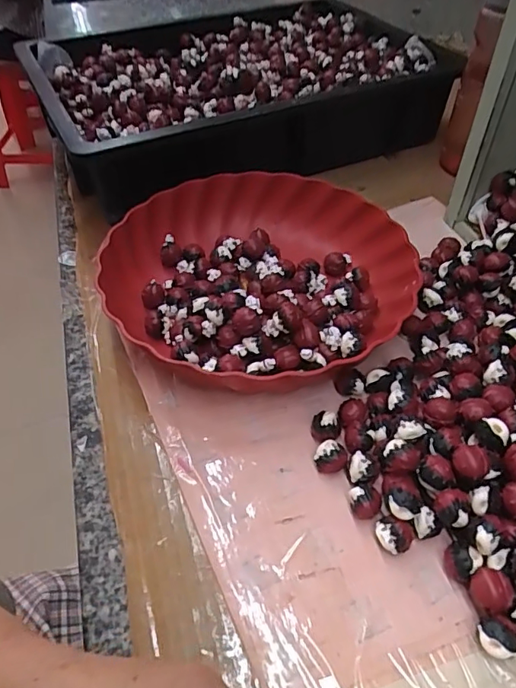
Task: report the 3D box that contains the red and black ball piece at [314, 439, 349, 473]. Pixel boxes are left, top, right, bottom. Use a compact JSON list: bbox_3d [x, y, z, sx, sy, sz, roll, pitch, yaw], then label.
[{"bbox_3d":[0.046,0.072,0.321,0.020,0.017,0.017,-3,48,-2],"label":"red and black ball piece"}]

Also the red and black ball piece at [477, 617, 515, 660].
[{"bbox_3d":[0.118,0.146,0.250,0.018,0.018,0.017,-5,48,-4],"label":"red and black ball piece"}]

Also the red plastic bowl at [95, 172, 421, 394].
[{"bbox_3d":[0.004,-0.062,0.413,0.240,0.043,0.234,33,56,27],"label":"red plastic bowl"}]

